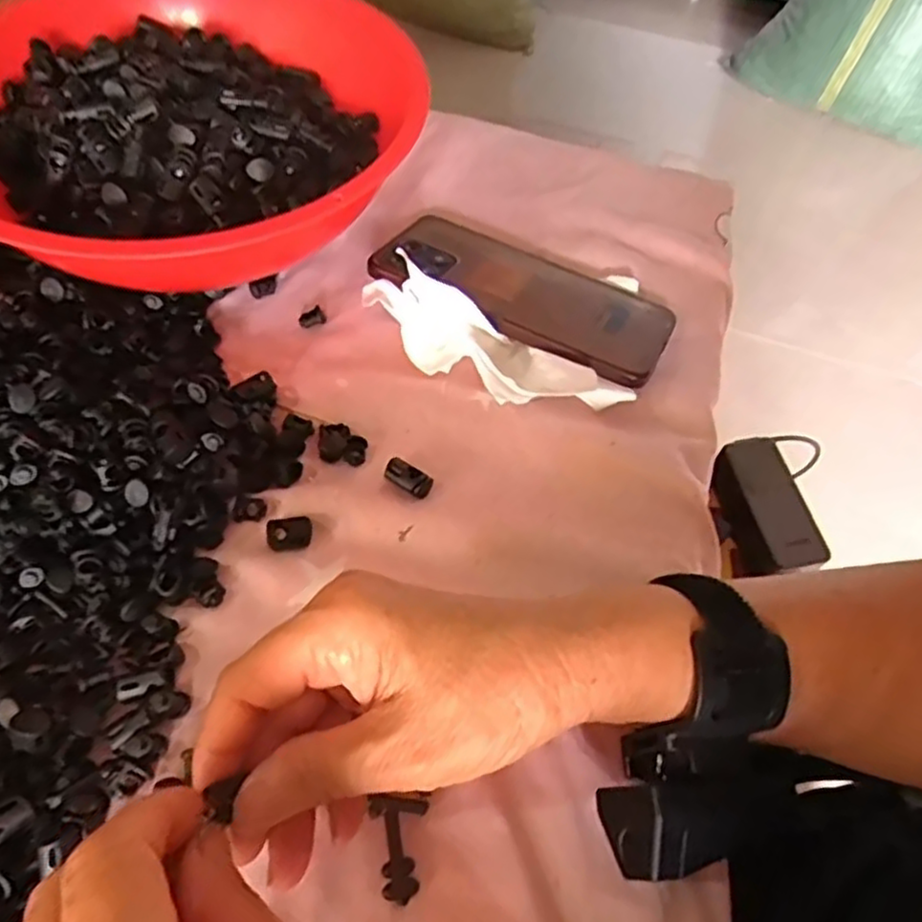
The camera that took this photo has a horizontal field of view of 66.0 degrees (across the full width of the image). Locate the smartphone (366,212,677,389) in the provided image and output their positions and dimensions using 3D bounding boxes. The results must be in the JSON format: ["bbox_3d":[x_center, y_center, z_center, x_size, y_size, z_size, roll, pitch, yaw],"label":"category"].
[{"bbox_3d":[0.036,-0.096,0.396,0.163,0.009,0.086,26,47,11],"label":"smartphone"}]

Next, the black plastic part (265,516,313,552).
[{"bbox_3d":[-0.077,0.031,0.318,0.020,0.004,0.015,-9,60,-10],"label":"black plastic part"}]

